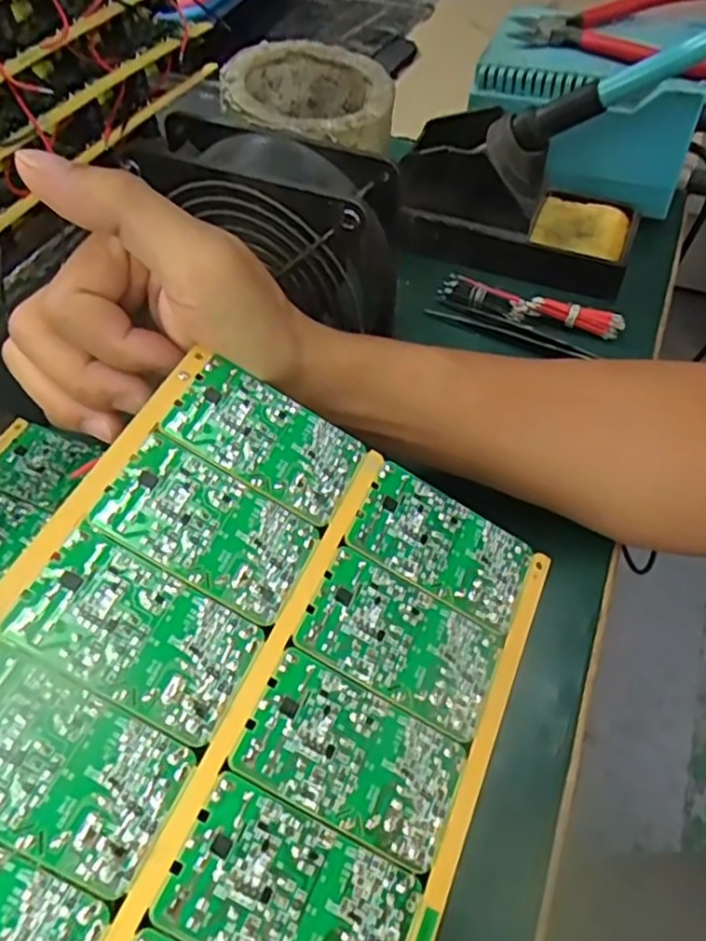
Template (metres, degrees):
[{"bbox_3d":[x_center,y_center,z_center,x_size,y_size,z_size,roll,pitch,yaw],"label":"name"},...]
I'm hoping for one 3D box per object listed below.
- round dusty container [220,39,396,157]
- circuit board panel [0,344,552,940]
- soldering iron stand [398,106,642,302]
[{"bbox_3d":[-0.026,-0.214,0.408,0.097,0.044,0.095,0,52,1],"label":"round dusty container"},{"bbox_3d":[-0.044,0.089,0.169,0.145,0.004,0.254,31,56,-4],"label":"circuit board panel"},{"bbox_3d":[0.104,-0.171,0.422,0.144,0.073,0.071,15,54,13],"label":"soldering iron stand"}]

